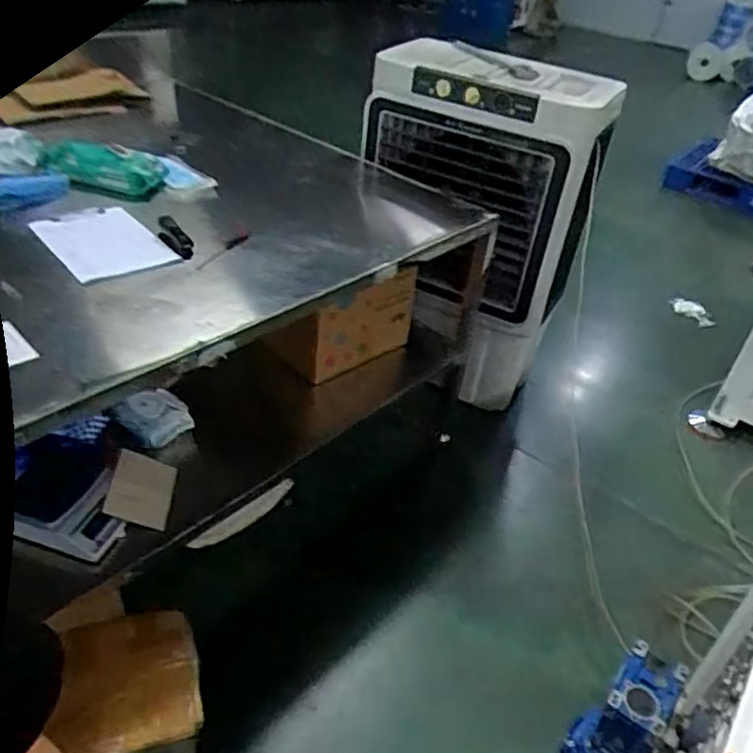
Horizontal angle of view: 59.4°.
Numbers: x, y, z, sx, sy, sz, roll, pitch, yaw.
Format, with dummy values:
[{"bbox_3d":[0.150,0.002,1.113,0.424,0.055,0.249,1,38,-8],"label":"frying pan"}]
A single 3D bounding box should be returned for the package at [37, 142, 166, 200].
[{"bbox_3d":[-0.637,-0.486,1.537,0.267,0.087,0.119,4,37,-6],"label":"package"}]

